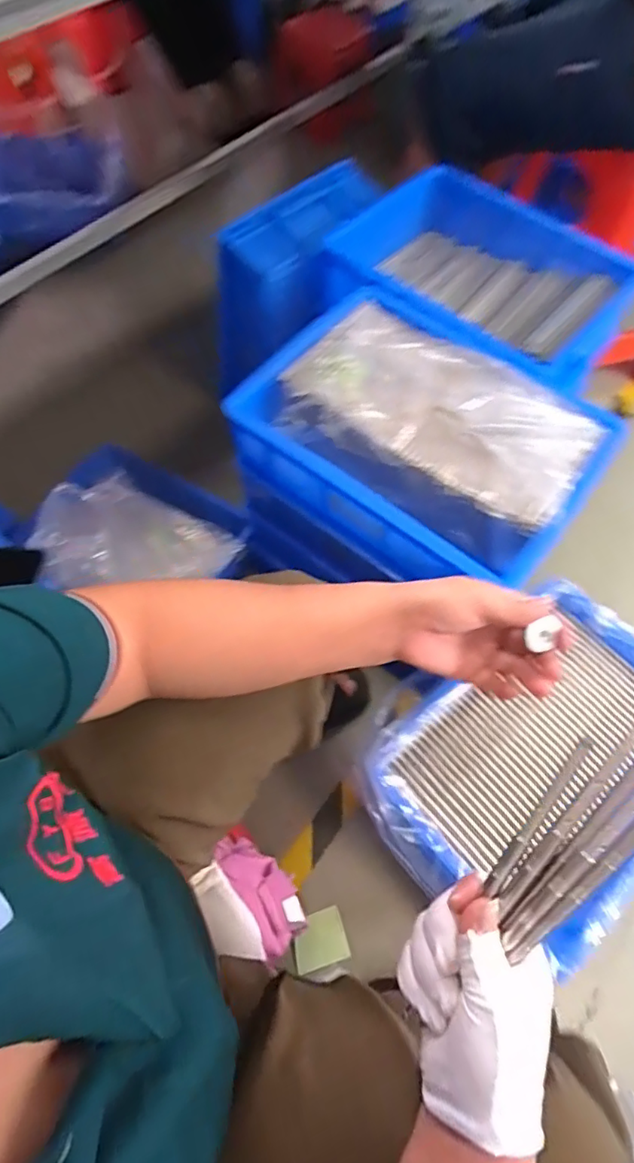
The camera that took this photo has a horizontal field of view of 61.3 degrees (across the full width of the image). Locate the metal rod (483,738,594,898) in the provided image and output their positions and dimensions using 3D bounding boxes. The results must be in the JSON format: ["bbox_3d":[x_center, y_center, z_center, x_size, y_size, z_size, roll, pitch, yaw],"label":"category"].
[{"bbox_3d":[0.132,0.139,0.318,0.008,0.007,0.105,32,97,13],"label":"metal rod"}]

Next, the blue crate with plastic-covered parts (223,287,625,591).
[{"bbox_3d":[0.134,-0.181,0.704,0.409,0.132,0.297,34,68,14],"label":"blue crate with plastic-covered parts"}]

